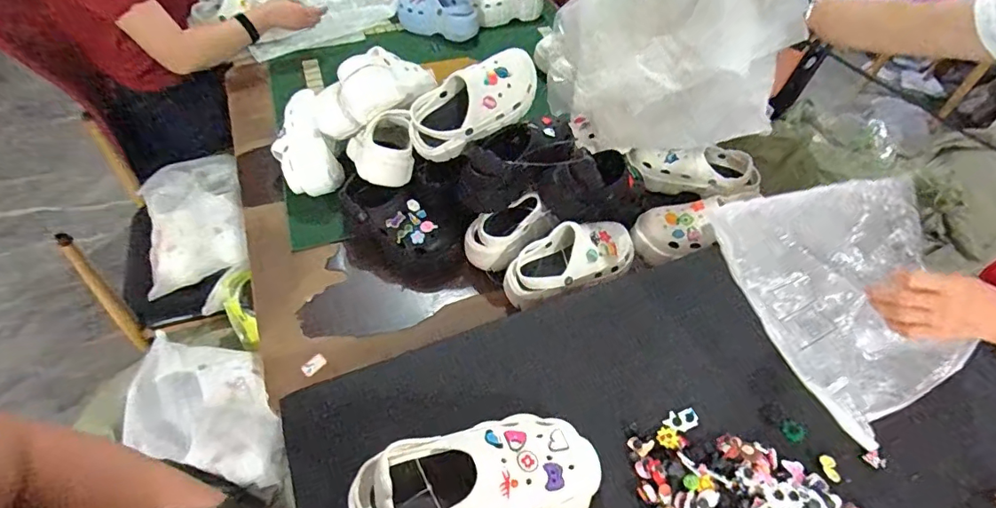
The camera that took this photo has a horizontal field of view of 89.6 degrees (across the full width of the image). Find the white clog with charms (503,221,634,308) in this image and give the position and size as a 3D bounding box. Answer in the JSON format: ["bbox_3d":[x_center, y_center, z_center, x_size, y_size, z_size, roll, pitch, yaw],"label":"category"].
[{"bbox_3d":[0.126,0.009,0.863,0.248,0.073,0.104,-21,55,-17],"label":"white clog with charms"}]

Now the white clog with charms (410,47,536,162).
[{"bbox_3d":[-0.043,-0.260,0.876,0.244,0.114,0.082,-32,53,5],"label":"white clog with charms"}]

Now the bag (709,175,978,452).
[{"bbox_3d":[0.449,0.031,0.634,0.276,0.078,0.302,-28,80,-4],"label":"bag"}]

